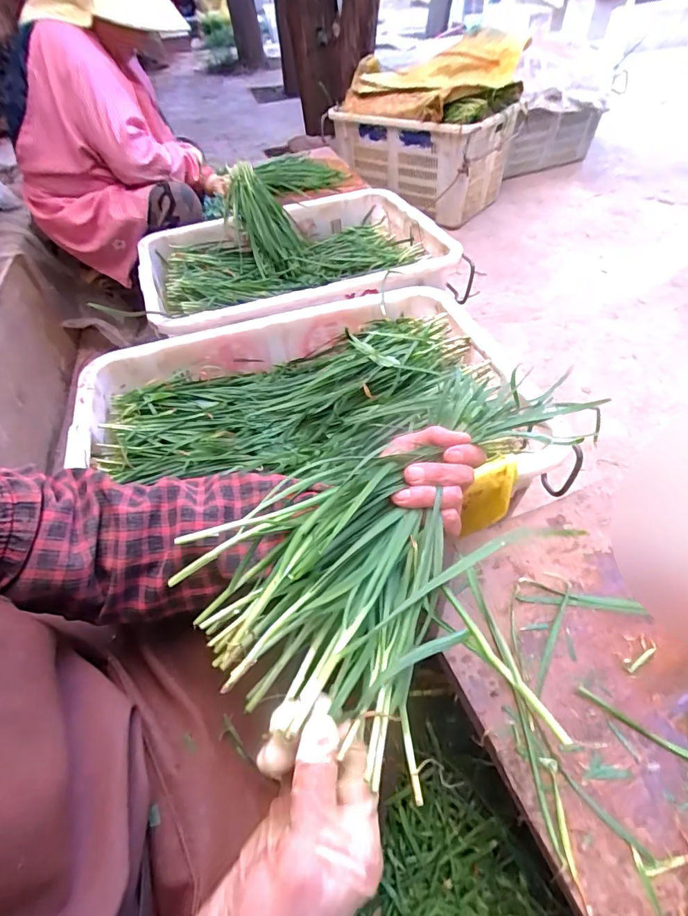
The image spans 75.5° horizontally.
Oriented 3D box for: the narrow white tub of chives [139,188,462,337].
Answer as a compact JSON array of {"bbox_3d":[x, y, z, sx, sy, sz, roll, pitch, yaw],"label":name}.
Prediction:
[{"bbox_3d":[-0.104,-0.461,1.068,0.709,0.135,0.501,-24,52,-15],"label":"narrow white tub of chives"}]

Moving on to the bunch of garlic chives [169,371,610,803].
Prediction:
[{"bbox_3d":[0.061,0.039,0.338,0.158,0.064,0.354,36,63,29],"label":"bunch of garlic chives"}]

